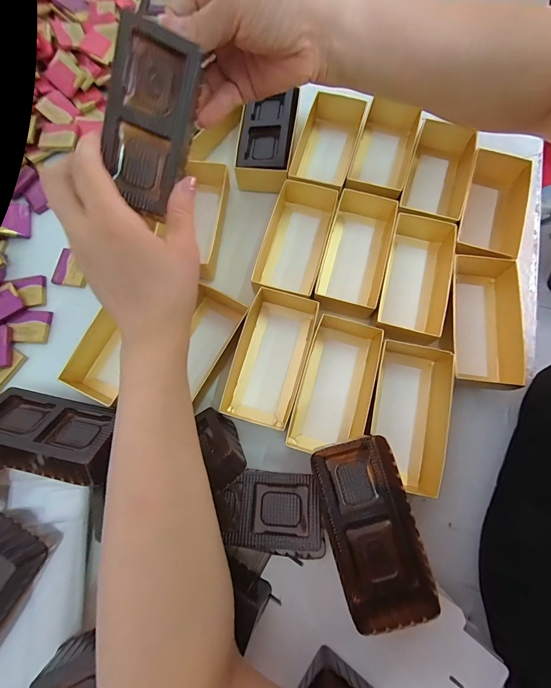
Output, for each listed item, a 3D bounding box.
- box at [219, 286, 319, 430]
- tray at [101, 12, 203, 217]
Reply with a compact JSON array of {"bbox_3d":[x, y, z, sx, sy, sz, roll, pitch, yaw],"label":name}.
[{"bbox_3d":[-0.005,0.013,0.277,0.065,0.031,0.119,16,76,5],"label":"box"},{"bbox_3d":[-0.083,-0.147,0.204,0.052,0.014,0.106,6,108,-30],"label":"tray"}]

